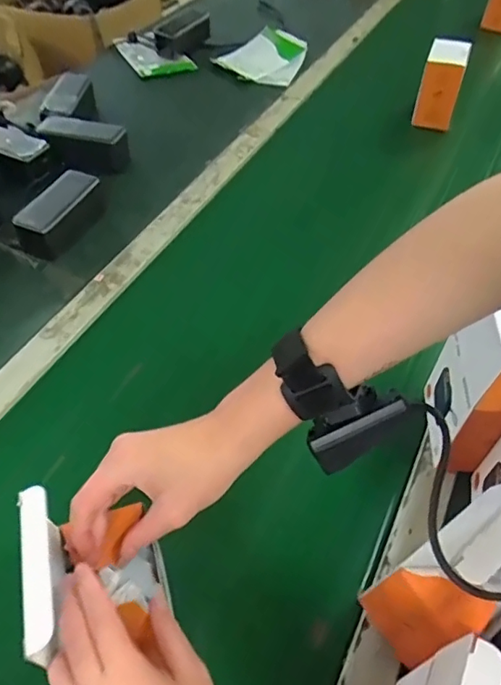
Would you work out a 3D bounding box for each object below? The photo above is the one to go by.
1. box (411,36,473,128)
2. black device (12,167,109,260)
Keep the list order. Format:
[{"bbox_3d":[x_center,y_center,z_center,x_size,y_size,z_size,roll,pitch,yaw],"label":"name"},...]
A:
[{"bbox_3d":[0.331,-0.442,0.928,0.072,0.118,0.096,16,52,14],"label":"box"},{"bbox_3d":[-0.254,-0.172,0.727,0.059,0.057,0.140,16,52,14],"label":"black device"}]

